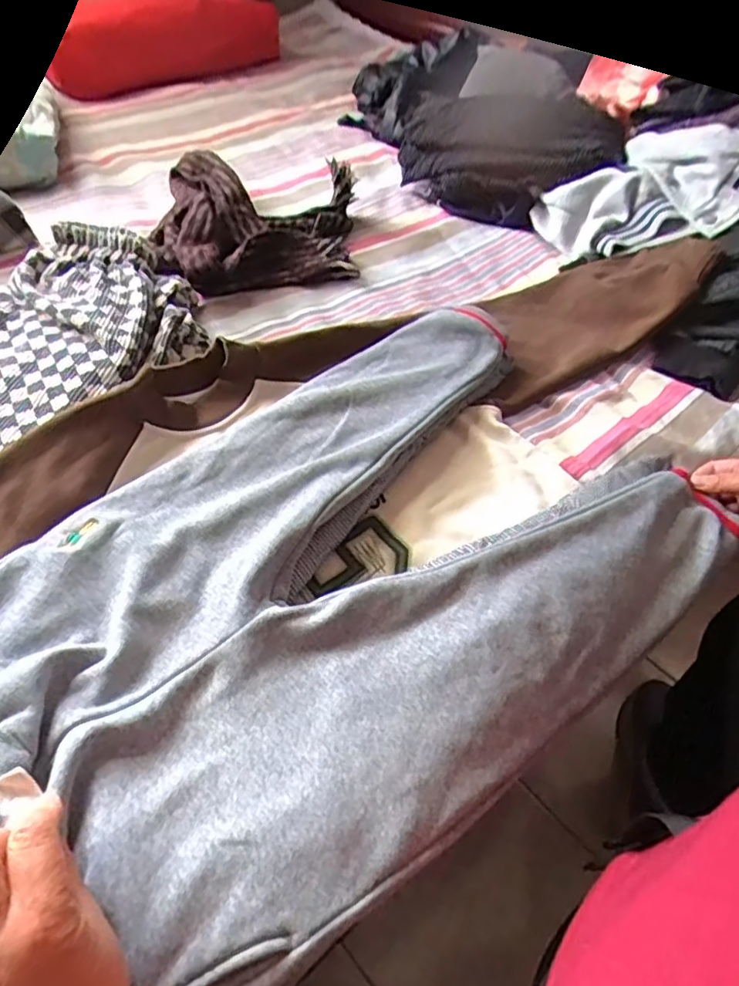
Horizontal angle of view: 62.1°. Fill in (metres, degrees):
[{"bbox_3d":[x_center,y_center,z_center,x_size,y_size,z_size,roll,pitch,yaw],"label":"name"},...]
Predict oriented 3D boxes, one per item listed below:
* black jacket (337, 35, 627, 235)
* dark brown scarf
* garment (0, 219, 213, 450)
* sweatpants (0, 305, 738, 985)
[{"bbox_3d":[0.170,-0.639,1.005,0.310,0.159,0.541,-14,51,-17],"label":"black jacket"},{"bbox_3d":[-0.151,-0.370,0.813,0.256,0.067,0.272,-1,49,-4],"label":"dark brown scarf"},{"bbox_3d":[-0.315,-0.159,0.619,0.223,0.070,0.338,25,52,18],"label":"garment"},{"bbox_3d":[-0.010,0.054,0.483,0.605,0.076,0.367,-32,58,-29],"label":"sweatpants"}]

